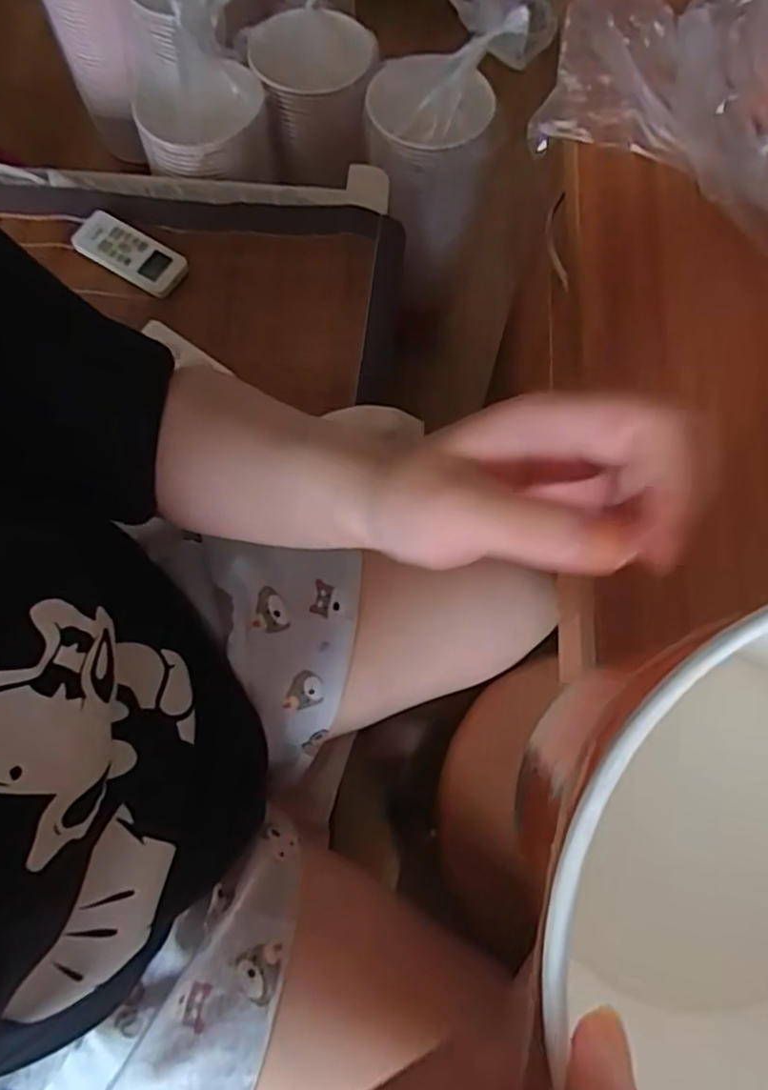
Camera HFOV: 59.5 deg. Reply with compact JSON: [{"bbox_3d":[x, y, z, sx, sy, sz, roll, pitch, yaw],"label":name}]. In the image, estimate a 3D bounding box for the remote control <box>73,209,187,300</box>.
[{"bbox_3d":[-0.286,-0.327,0.755,0.125,0.023,0.051,28,73,-4],"label":"remote control"}]

